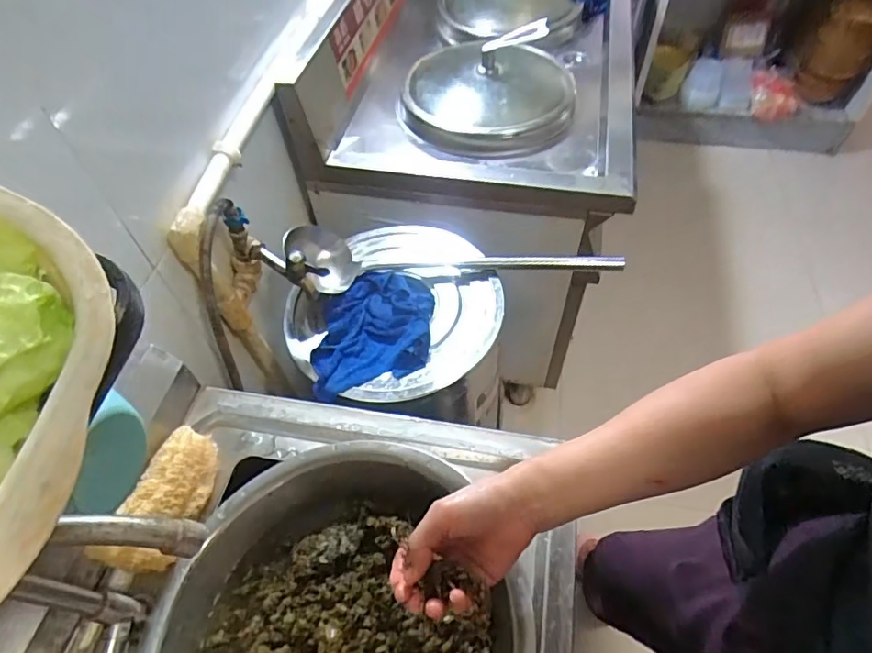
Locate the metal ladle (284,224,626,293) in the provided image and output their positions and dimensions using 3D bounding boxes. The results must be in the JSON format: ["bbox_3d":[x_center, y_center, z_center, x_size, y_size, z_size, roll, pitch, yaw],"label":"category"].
[{"bbox_3d":[0.029,-0.101,0.795,0.513,0.064,0.101,0,54,3],"label":"metal ladle"}]

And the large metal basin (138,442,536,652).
[{"bbox_3d":[-0.099,0.279,0.473,0.328,0.117,0.346,-1,54,2],"label":"large metal basin"}]

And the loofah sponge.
[{"bbox_3d":[-0.274,0.163,0.548,0.056,0.057,0.126,6,55,7],"label":"loofah sponge"}]

